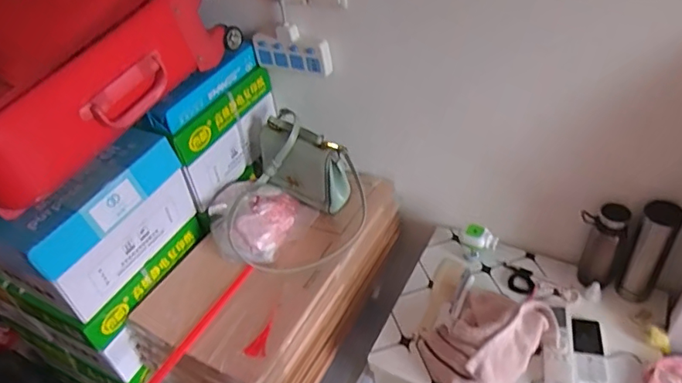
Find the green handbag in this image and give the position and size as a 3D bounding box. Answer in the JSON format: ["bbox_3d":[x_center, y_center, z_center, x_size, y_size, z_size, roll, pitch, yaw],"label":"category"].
[{"bbox_3d":[-0.081,-0.056,1.141,0.206,0.174,0.108,24,50,31],"label":"green handbag"}]

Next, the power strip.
[{"bbox_3d":[-0.104,-0.286,1.087,0.172,0.067,0.030,13,45,22],"label":"power strip"}]

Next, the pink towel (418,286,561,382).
[{"bbox_3d":[0.266,0.260,0.951,0.233,0.084,0.185,-29,46,-23],"label":"pink towel"}]

